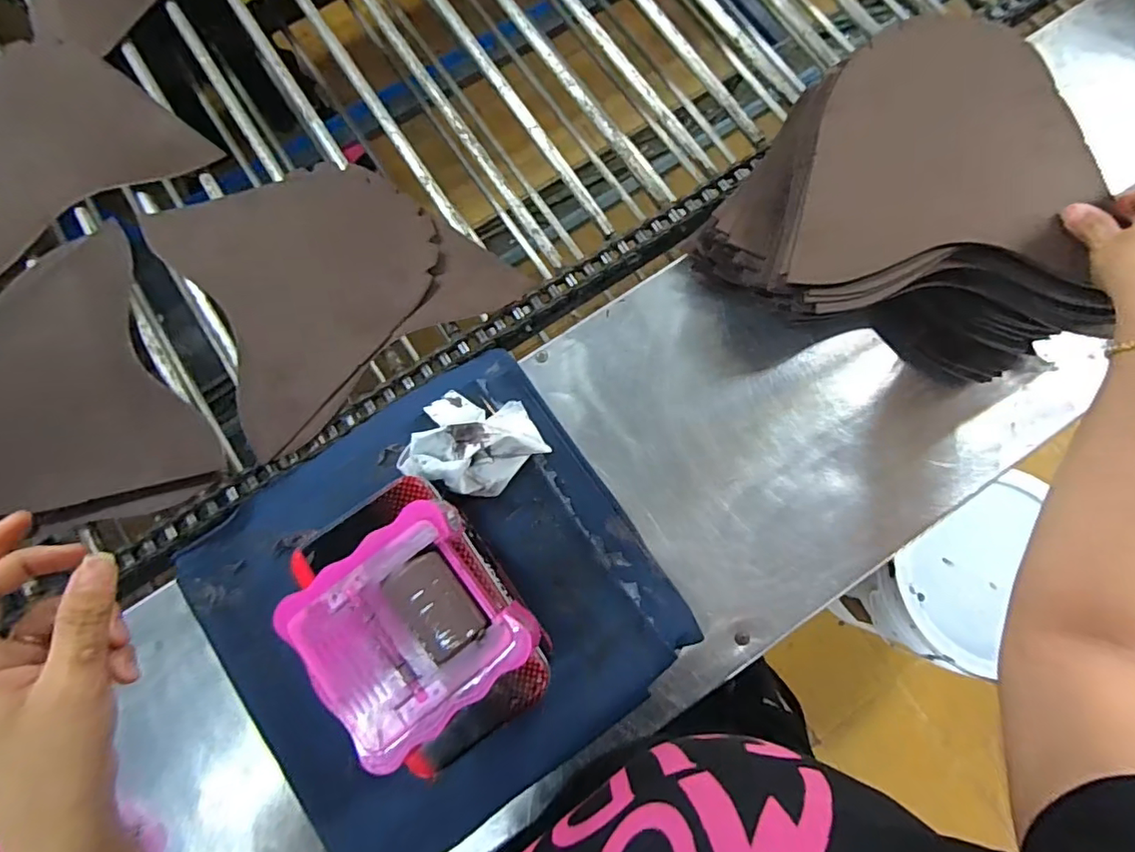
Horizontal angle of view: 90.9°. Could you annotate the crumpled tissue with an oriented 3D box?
[{"bbox_3d":[-0.069,0.012,0.433,0.102,0.055,0.078,11,79,1],"label":"crumpled tissue"}]

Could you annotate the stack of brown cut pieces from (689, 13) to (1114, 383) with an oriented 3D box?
[{"bbox_3d":[0.268,-0.179,0.444,0.288,0.078,0.244,13,80,3],"label":"stack of brown cut pieces"}]

